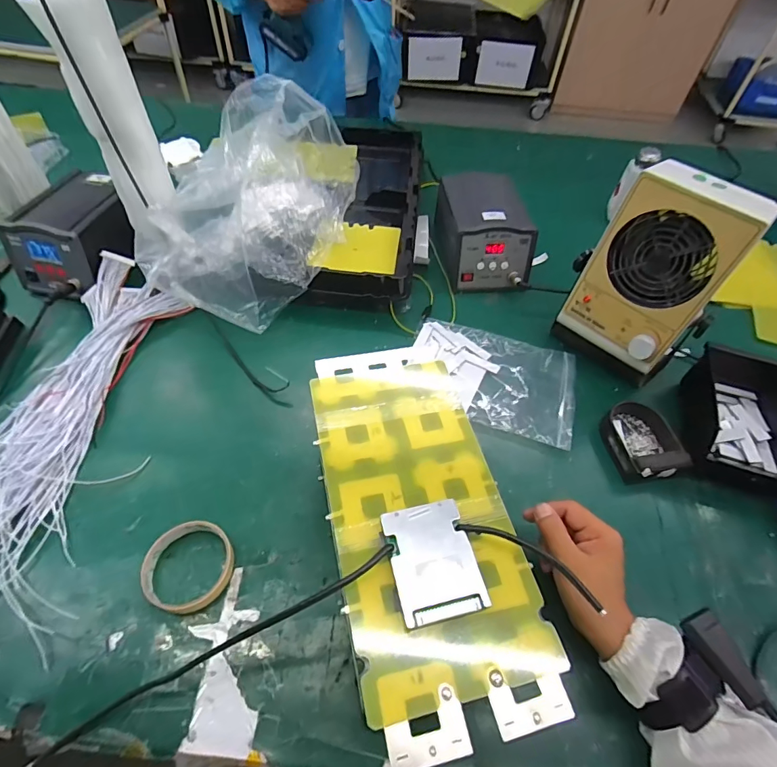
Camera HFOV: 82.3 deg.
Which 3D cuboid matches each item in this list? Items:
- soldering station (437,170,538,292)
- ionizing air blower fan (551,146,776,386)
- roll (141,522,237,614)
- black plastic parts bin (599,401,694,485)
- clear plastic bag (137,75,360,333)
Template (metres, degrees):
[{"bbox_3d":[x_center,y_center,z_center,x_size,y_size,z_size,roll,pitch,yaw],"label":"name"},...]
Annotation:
[{"bbox_3d":[0.158,-0.257,0.739,0.134,0.117,0.196,-3,54,-6],"label":"soldering station"},{"bbox_3d":[0.336,-0.129,0.574,0.104,0.244,0.160,-32,62,-24],"label":"ionizing air blower fan"},{"bbox_3d":[-0.200,0.183,0.445,0.085,0.017,0.081,2,54,-2],"label":"roll"},{"bbox_3d":[0.319,0.070,0.567,0.078,0.032,0.106,-7,55,-9],"label":"black plastic parts bin"},{"bbox_3d":[-0.179,-0.246,0.594,0.186,0.231,0.313,37,60,21],"label":"clear plastic bag"}]

